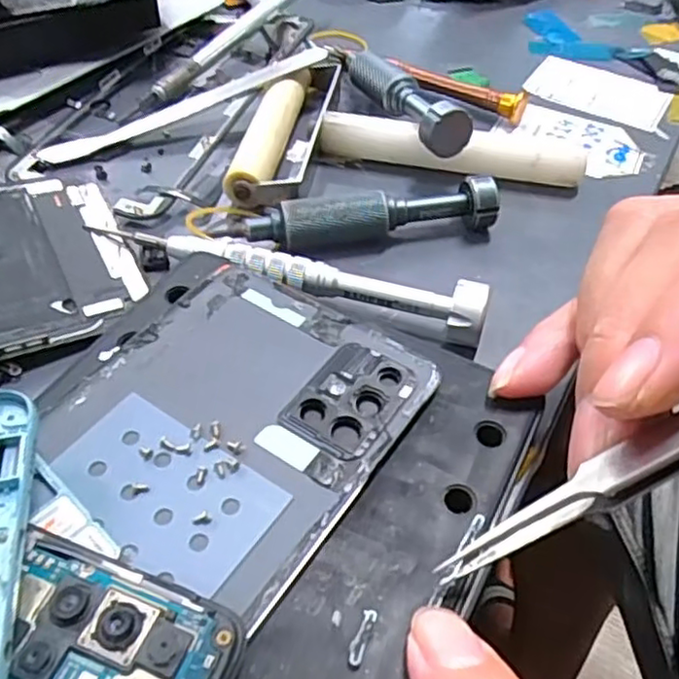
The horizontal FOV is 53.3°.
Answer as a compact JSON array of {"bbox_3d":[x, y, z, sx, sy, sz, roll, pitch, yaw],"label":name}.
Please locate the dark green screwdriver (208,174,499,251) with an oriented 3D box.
[{"bbox_3d":[0.006,-0.042,0.225,0.092,0.016,0.017,-3,48,-4],"label":"dark green screwdriver"}]

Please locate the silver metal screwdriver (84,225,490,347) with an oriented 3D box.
[{"bbox_3d":[-0.019,-0.020,0.204,0.124,0.015,0.013,13,49,10],"label":"silver metal screwdriver"}]

